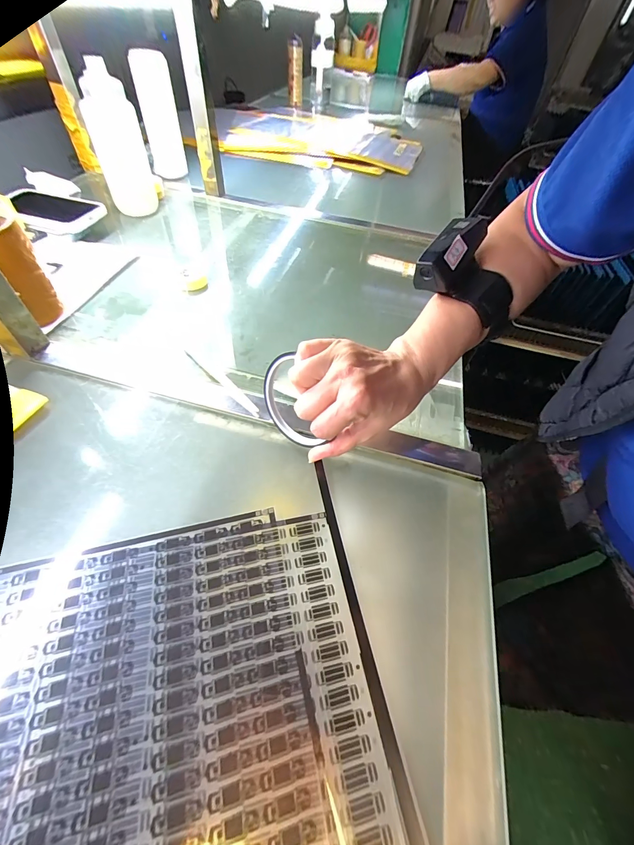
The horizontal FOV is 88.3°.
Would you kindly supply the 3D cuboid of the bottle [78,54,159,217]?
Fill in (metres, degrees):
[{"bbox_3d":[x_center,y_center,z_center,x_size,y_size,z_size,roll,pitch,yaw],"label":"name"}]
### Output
[{"bbox_3d":[-0.326,-0.458,0.537,0.058,0.180,0.056,15,52,6],"label":"bottle"}]

